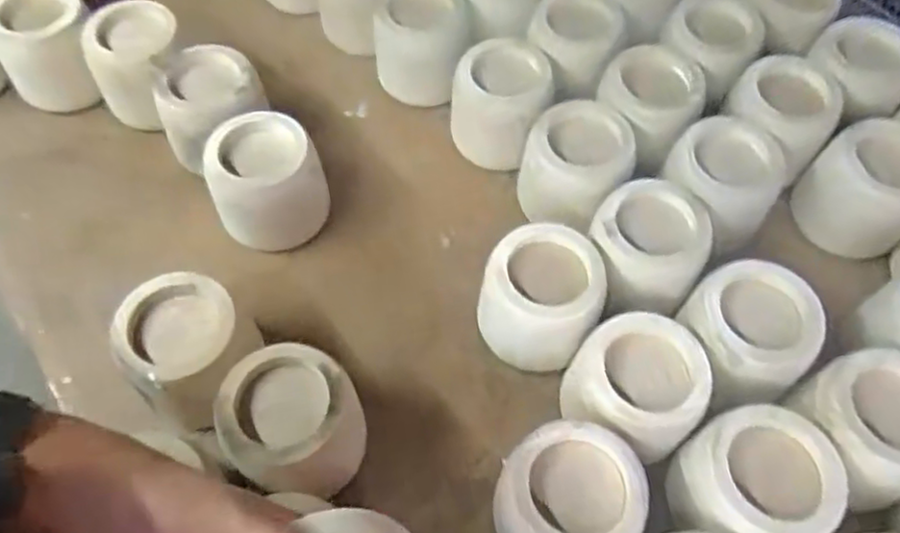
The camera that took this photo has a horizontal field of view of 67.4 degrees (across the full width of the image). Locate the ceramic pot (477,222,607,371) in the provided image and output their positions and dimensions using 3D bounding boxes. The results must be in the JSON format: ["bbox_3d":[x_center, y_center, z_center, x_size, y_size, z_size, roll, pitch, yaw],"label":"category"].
[{"bbox_3d":[0.101,0.039,0.765,0.126,0.127,0.126,0,60,0],"label":"ceramic pot"}]

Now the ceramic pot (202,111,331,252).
[{"bbox_3d":[-0.226,-0.107,0.847,0.130,0.128,0.121,0,60,0],"label":"ceramic pot"}]

